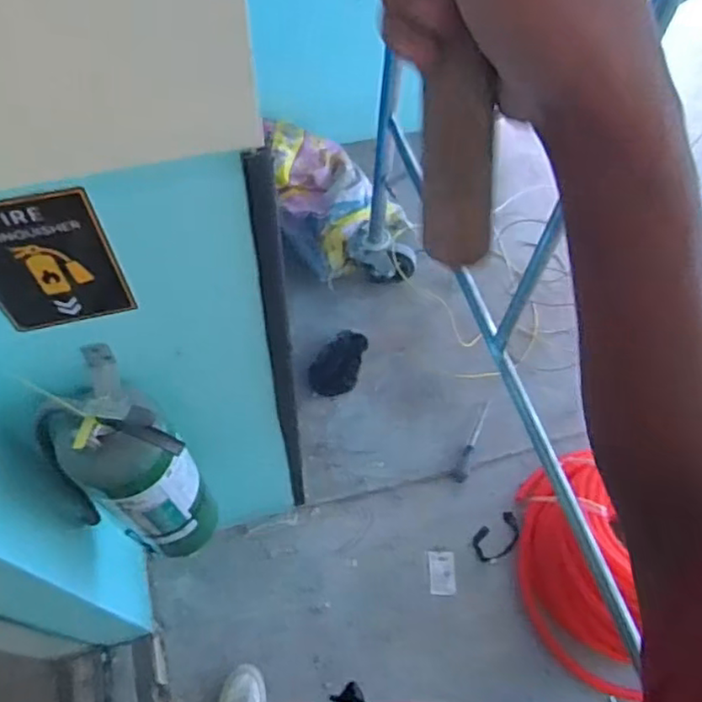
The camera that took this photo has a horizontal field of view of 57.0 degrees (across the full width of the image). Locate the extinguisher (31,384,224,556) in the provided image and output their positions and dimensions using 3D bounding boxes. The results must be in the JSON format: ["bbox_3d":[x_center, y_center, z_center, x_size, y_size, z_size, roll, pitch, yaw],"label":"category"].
[{"bbox_3d":[-0.302,0.168,0.910,0.133,0.457,0.154,-34,67,-19],"label":"extinguisher"}]

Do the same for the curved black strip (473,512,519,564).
[{"bbox_3d":[0.339,0.434,1.494,0.119,0.014,0.080,-31,75,-3],"label":"curved black strip"}]

